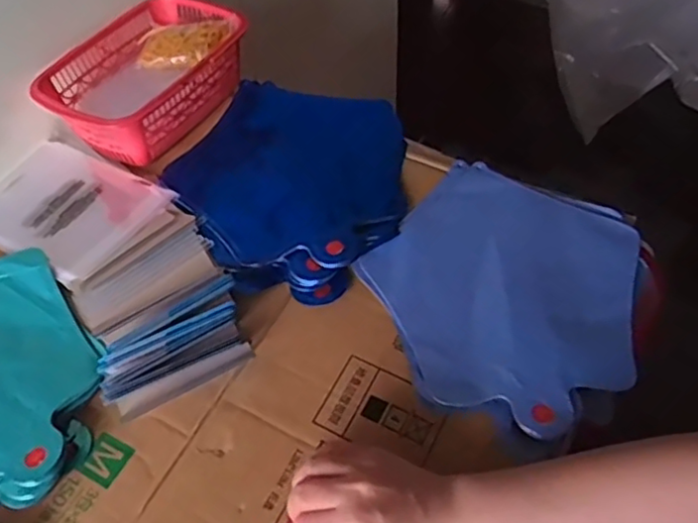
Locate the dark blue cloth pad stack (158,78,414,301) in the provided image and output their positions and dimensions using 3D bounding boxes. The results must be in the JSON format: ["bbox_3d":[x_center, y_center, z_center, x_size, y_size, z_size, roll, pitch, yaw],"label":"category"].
[{"bbox_3d":[-0.064,-0.083,0.628,0.235,0.026,0.237,17,56,15],"label":"dark blue cloth pad stack"}]

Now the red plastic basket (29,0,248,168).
[{"bbox_3d":[-0.219,-0.198,0.689,0.158,0.071,0.215,28,60,22],"label":"red plastic basket"}]

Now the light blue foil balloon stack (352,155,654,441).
[{"bbox_3d":[0.138,0.019,0.554,0.225,0.008,0.238,33,61,25],"label":"light blue foil balloon stack"}]

